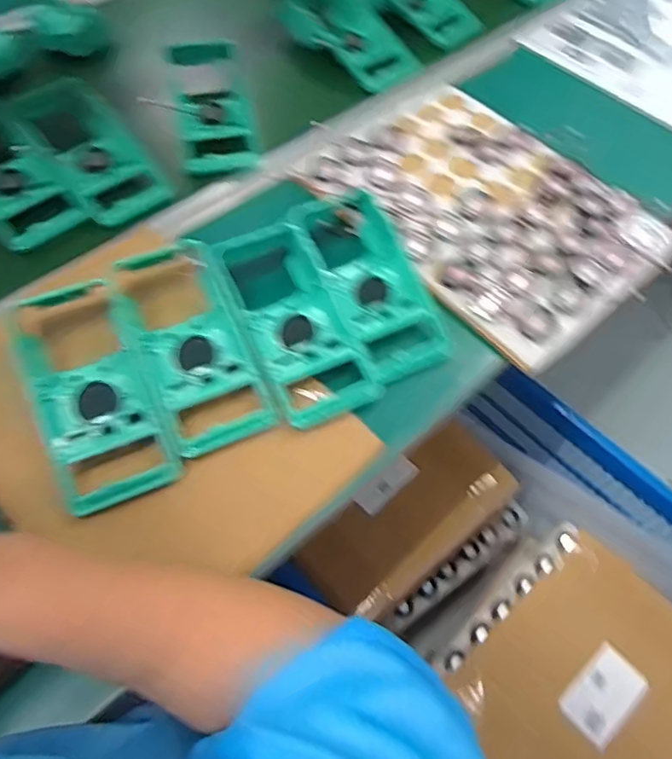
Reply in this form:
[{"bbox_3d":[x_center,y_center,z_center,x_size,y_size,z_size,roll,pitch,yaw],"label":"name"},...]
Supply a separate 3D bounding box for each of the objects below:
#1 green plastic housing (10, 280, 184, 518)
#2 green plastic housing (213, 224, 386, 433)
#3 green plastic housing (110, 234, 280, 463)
[{"bbox_3d":[-0.188,0.006,0.450,0.085,0.047,0.181,-23,61,-15],"label":"green plastic housing"},{"bbox_3d":[-0.038,-0.051,0.494,0.089,0.060,0.184,-19,60,-14],"label":"green plastic housing"},{"bbox_3d":[-0.123,-0.035,0.473,0.086,0.054,0.189,-22,61,-15],"label":"green plastic housing"}]

